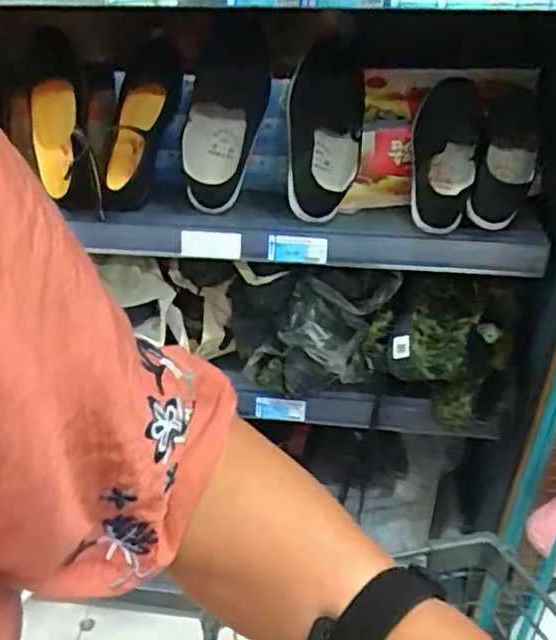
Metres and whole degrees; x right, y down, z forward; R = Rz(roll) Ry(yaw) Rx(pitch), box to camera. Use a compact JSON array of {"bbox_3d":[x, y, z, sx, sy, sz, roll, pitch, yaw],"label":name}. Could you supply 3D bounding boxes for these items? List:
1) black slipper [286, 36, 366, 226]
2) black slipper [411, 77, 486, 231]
[{"bbox_3d":[0.068,-0.287,0.946,0.114,0.096,0.291,4,64,5],"label":"black slipper"},{"bbox_3d":[0.238,-0.244,0.899,0.093,0.077,0.258,7,62,10],"label":"black slipper"}]

